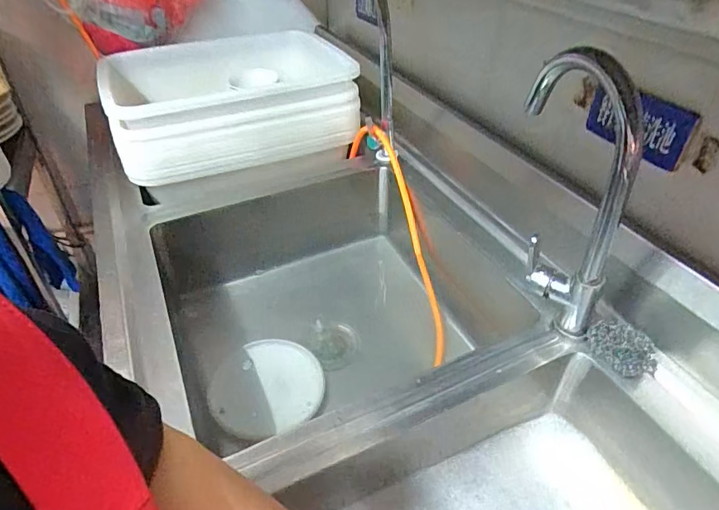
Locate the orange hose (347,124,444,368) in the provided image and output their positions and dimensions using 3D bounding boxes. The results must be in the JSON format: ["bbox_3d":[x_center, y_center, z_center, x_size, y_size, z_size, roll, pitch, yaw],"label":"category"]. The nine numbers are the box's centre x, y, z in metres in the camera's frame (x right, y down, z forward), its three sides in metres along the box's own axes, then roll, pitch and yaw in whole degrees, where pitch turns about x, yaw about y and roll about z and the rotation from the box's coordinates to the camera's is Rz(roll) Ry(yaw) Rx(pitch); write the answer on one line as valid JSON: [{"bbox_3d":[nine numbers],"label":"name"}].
[{"bbox_3d":[0.091,-0.037,0.992,0.080,0.103,0.528,-14,77,-16],"label":"orange hose"}]

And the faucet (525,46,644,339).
[{"bbox_3d":[0.270,-0.083,0.618,0.098,0.342,0.188,4,40,5],"label":"faucet"}]

